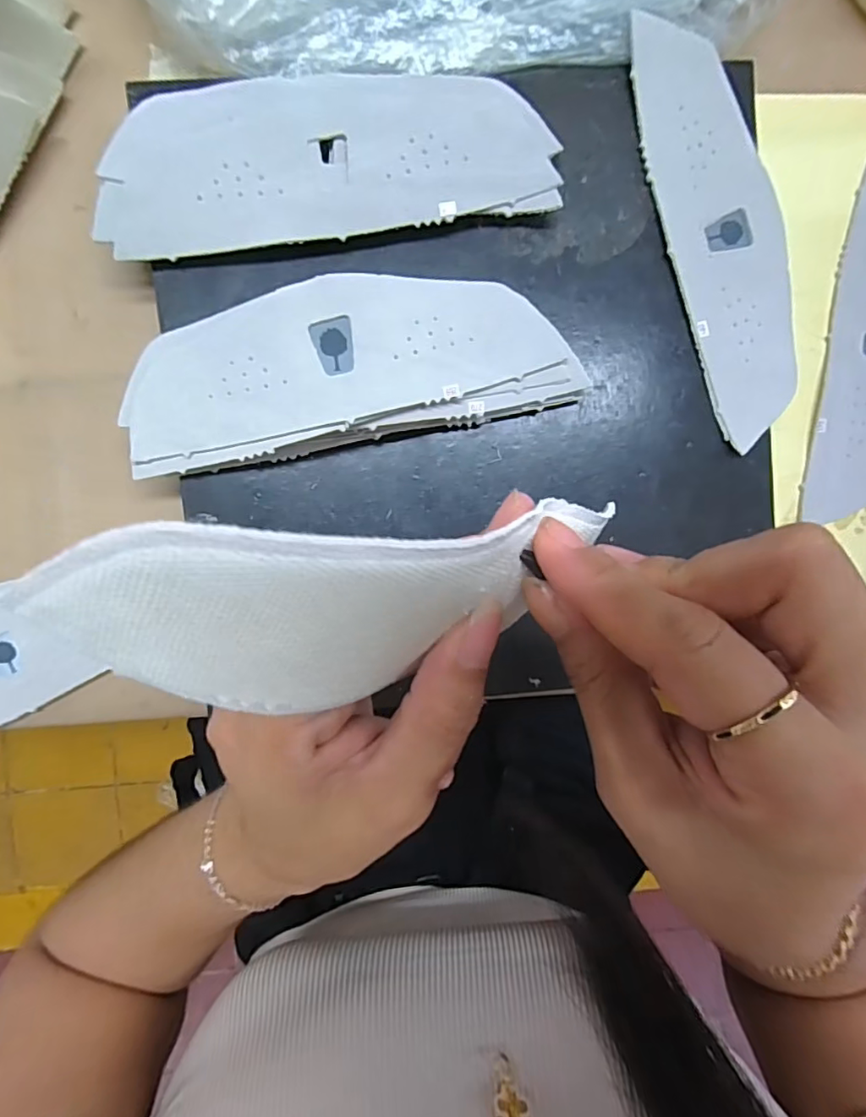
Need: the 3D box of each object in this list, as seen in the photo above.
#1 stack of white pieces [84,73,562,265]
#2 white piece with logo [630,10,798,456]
[{"bbox_3d":[-0.048,-0.183,0.242,0.201,0.012,0.068,-8,94,-3],"label":"stack of white pieces"},{"bbox_3d":[0.144,-0.157,0.262,0.055,0.008,0.193,-19,96,-2],"label":"white piece with logo"}]

